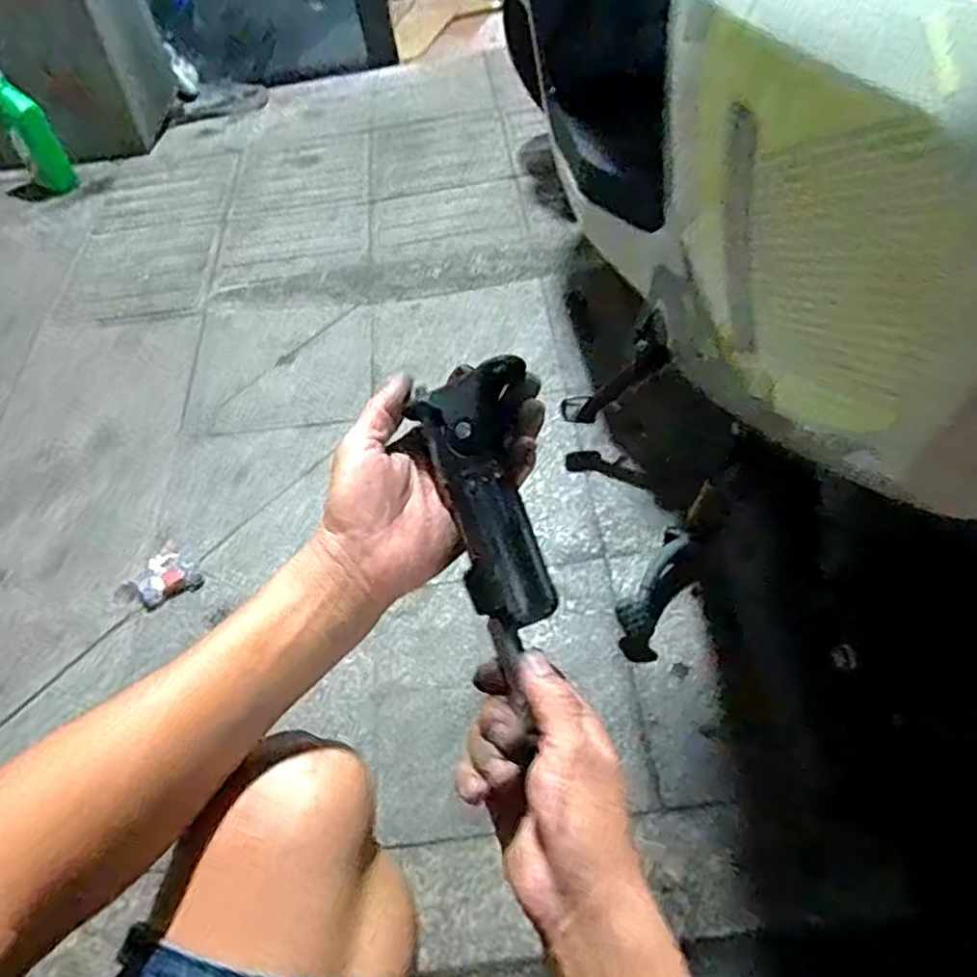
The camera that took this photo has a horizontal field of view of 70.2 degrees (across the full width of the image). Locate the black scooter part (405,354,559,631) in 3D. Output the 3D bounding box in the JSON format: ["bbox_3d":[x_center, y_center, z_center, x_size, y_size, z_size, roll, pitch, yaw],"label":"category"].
[{"bbox_3d":[0.002,0.004,0.404,0.062,0.027,0.149,-12,78,-4],"label":"black scooter part"}]

